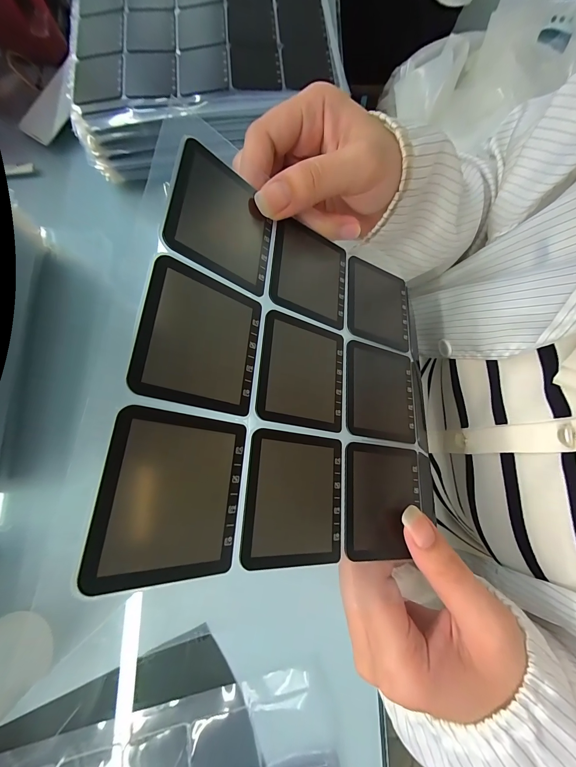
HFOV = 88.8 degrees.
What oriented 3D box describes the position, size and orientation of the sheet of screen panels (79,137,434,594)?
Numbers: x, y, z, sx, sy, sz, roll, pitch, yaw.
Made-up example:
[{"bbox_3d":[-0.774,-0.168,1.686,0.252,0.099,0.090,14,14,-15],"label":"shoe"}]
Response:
[{"bbox_3d":[0.011,-0.005,0.149,0.158,0.012,0.169,14,71,-29],"label":"sheet of screen panels"}]

